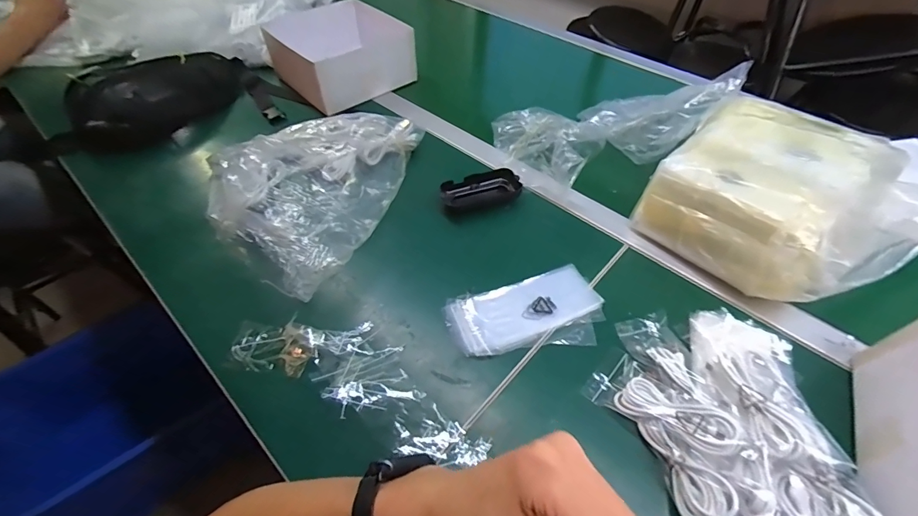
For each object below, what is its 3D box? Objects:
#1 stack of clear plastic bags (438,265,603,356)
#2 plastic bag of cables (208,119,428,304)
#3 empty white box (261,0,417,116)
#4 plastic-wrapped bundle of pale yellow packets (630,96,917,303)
[{"bbox_3d":[0.078,0.065,0.452,0.174,0.011,0.099,-17,53,-13],"label":"stack of clear plastic bags"},{"bbox_3d":[-0.183,-0.120,0.530,0.182,0.112,0.327,14,53,11],"label":"plastic bag of cables"},{"bbox_3d":[-0.212,-0.377,0.744,0.204,0.111,0.168,-35,59,-25],"label":"empty white box"},{"bbox_3d":[0.373,-0.072,0.481,0.230,0.130,0.222,38,60,26],"label":"plastic-wrapped bundle of pale yellow packets"}]

